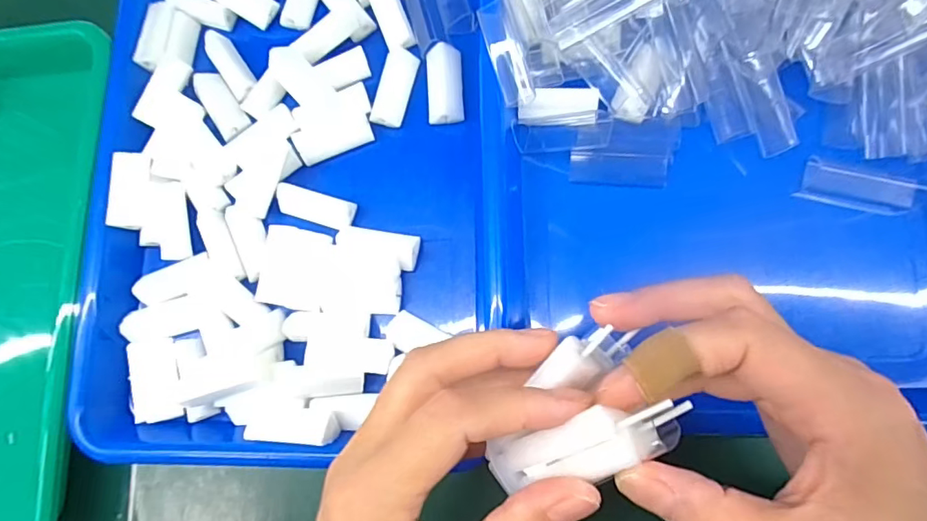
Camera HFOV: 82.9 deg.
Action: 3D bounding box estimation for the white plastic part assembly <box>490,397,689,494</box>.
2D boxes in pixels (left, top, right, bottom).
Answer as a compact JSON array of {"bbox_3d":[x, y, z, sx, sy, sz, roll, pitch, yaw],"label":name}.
[{"bbox_3d":[0.040,0.064,0.181,0.071,0.014,0.022,-25,81,25],"label":"white plastic part assembly"}]

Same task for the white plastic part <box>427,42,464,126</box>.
[{"bbox_3d":[-0.011,-0.105,0.314,0.021,0.011,0.046,-4,78,7],"label":"white plastic part"}]

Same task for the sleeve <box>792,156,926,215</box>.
[{"bbox_3d":[0.209,-0.038,0.274,0.056,0.006,0.022,16,82,11],"label":"sleeve"}]

